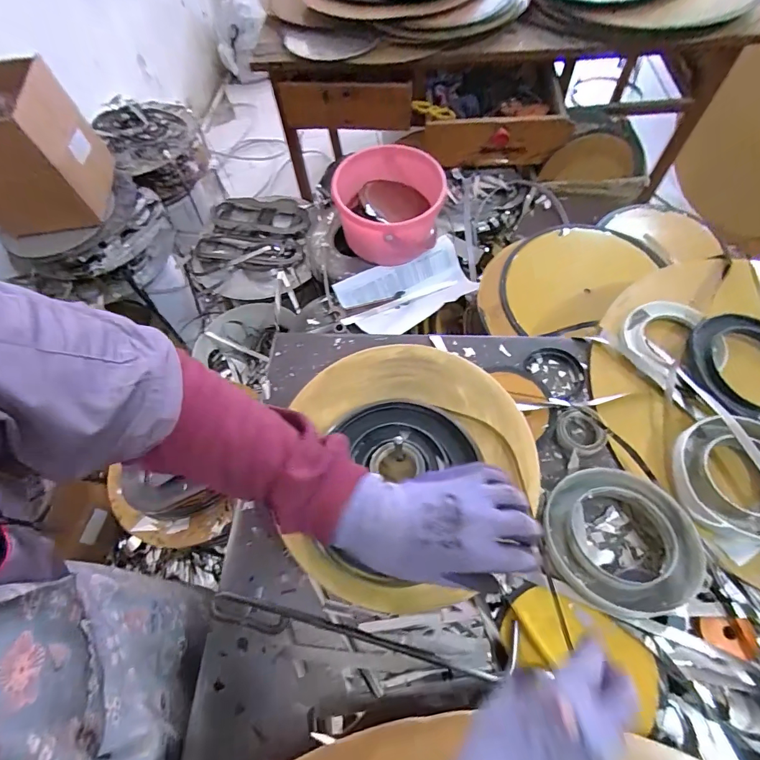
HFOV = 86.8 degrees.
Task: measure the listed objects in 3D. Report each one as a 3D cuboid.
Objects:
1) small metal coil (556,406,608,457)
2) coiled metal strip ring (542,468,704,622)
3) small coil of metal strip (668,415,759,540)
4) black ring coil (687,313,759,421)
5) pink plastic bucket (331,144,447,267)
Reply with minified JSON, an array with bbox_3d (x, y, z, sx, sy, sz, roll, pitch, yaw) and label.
[{"bbox_3d":[0.246,0.062,0.490,0.054,0.020,0.056,-2,62,3],"label":"small metal coil"},{"bbox_3d":[0.253,0.165,0.426,0.139,0.034,0.143,-2,62,3],"label":"coiled metal strip ring"},{"bbox_3d":[0.403,0.107,0.449,0.121,0.035,0.133,-11,62,-2],"label":"small coil of metal strip"},{"bbox_3d":[0.466,-0.017,0.509,0.146,0.031,0.137,-2,62,3],"label":"black ring coil"},{"bbox_3d":[0.023,-0.355,0.846,0.215,0.150,0.218,-2,62,3],"label":"pink plastic bucket"}]

